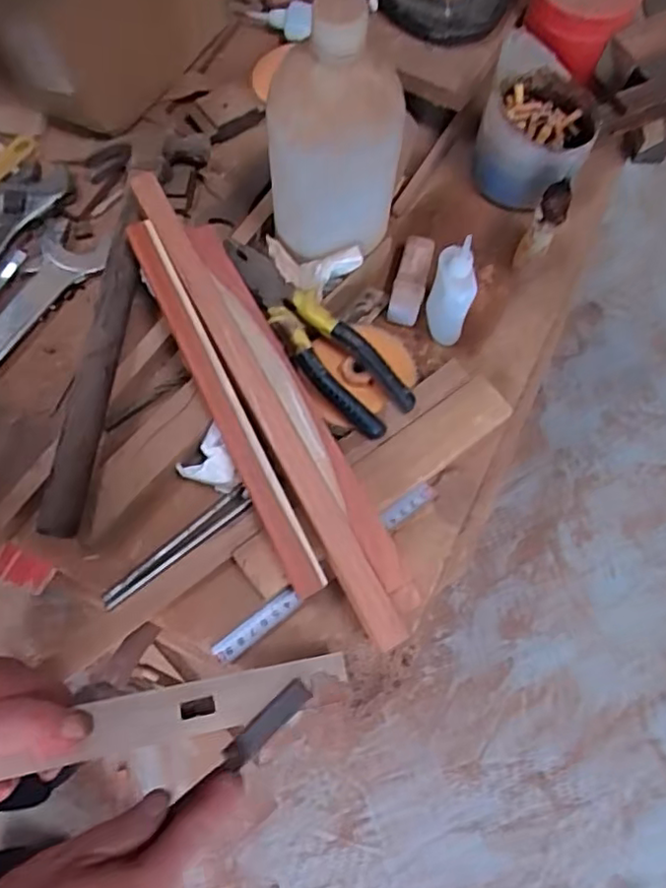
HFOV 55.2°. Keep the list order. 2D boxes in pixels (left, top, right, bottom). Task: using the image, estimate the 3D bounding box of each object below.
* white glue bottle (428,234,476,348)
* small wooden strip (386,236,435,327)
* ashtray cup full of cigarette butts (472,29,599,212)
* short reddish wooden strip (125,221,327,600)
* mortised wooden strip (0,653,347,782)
[{"bbox_3d":[0.093,-0.122,0.499,0.027,0.092,0.044,1,70,-2],"label":"white glue bottle"},{"bbox_3d":[0.066,-0.140,0.537,0.026,0.016,0.078,14,83,7],"label":"small wooden strip"},{"bbox_3d":[0.175,-0.268,0.547,0.093,0.103,0.103,15,70,4],"label":"ashtray cup full of cigarette butts"},{"bbox_3d":[-0.079,-0.031,0.451,0.020,0.020,0.296,-25,82,-10],"label":"short reddish wooden strip"},{"bbox_3d":[-0.146,0.165,0.359,0.321,0.013,0.032,-6,64,-20],"label":"mortised wooden strip"}]

